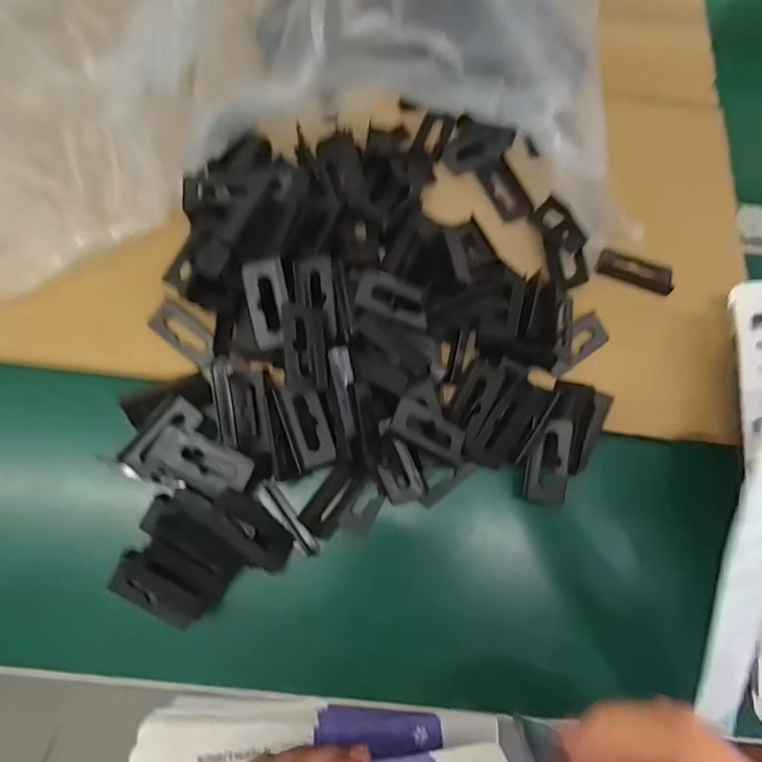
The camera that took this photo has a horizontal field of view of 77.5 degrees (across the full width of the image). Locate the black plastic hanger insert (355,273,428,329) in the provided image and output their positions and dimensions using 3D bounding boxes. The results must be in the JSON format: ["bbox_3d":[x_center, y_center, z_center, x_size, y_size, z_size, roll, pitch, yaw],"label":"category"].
[{"bbox_3d":[0.008,-0.047,0.274,0.044,0.004,0.022,16,92,-17],"label":"black plastic hanger insert"}]

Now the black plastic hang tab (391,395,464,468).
[{"bbox_3d":[0.027,0.028,0.259,0.048,0.005,0.020,32,71,-22],"label":"black plastic hang tab"}]

